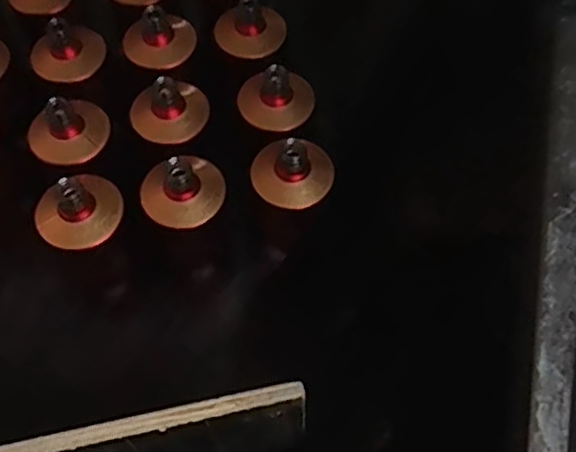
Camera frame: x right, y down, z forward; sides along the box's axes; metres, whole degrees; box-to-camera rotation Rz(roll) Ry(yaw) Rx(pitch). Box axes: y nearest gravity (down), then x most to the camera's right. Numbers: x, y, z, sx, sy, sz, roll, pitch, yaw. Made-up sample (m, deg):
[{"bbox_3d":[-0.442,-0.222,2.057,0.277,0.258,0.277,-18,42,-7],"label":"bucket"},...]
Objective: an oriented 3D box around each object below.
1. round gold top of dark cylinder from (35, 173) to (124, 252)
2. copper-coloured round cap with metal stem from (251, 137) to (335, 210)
[{"bbox_3d":[-0.192,-0.019,0.575,0.076,0.033,0.067,-30,62,-12],"label":"round gold top of dark cylinder"},{"bbox_3d":[0.005,-0.056,0.598,0.078,0.038,0.072,-1,63,-1],"label":"copper-coloured round cap with metal stem"}]

